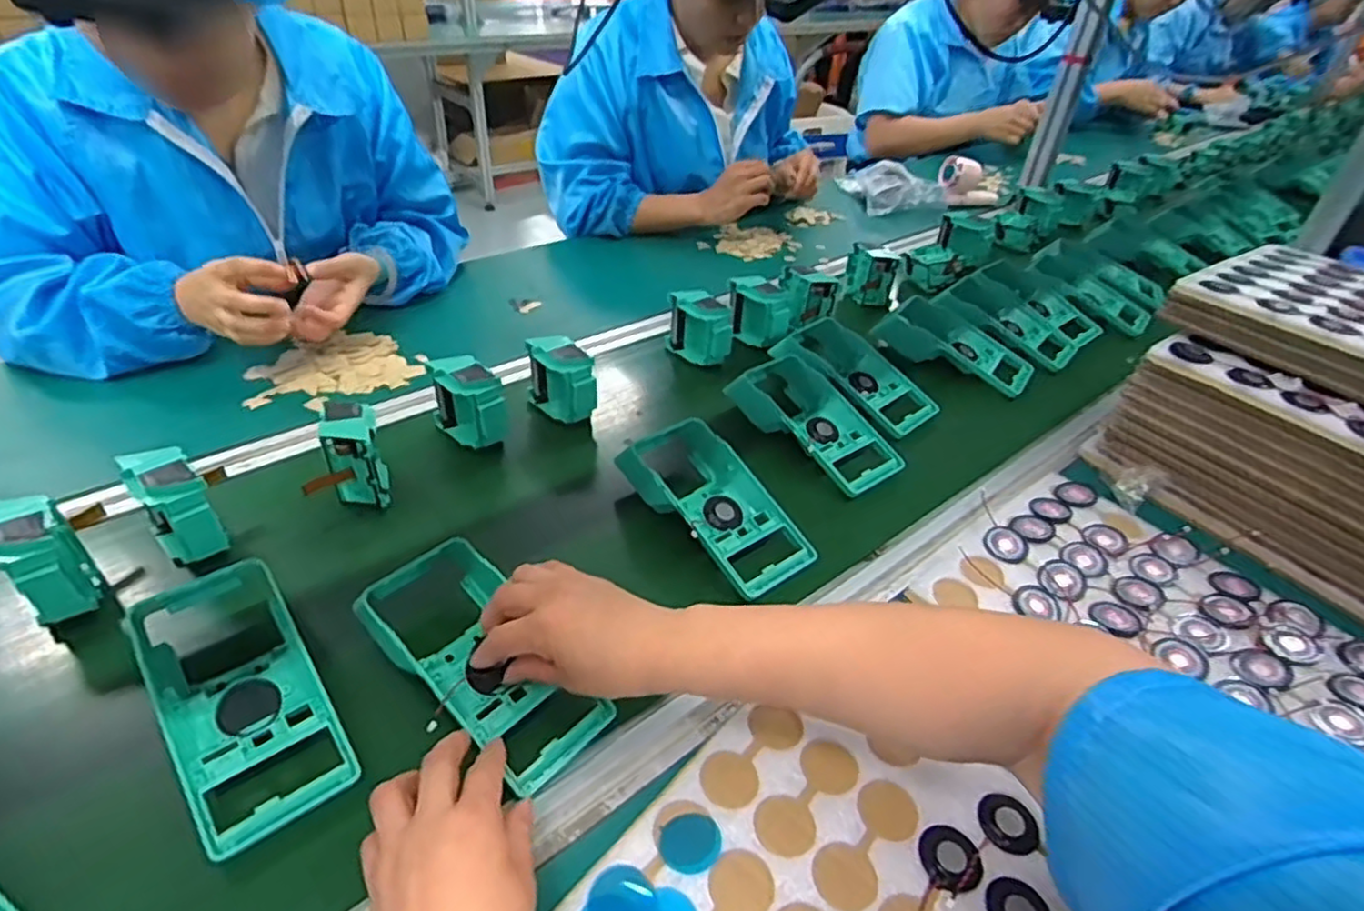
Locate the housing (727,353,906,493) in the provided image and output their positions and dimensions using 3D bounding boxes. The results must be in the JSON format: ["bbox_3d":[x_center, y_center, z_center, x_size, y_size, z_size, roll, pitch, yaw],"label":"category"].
[{"bbox_3d":[0.133,-0.038,0.711,0.096,0.047,0.194,-28,49,-34],"label":"housing"}]

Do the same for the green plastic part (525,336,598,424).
[{"bbox_3d":[-0.121,-0.076,0.705,0.043,0.072,0.082,-26,48,-33],"label":"green plastic part"}]

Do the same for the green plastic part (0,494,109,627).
[{"bbox_3d":[-0.441,0.076,0.482,0.072,0.079,0.045,31,45,29],"label":"green plastic part"}]

